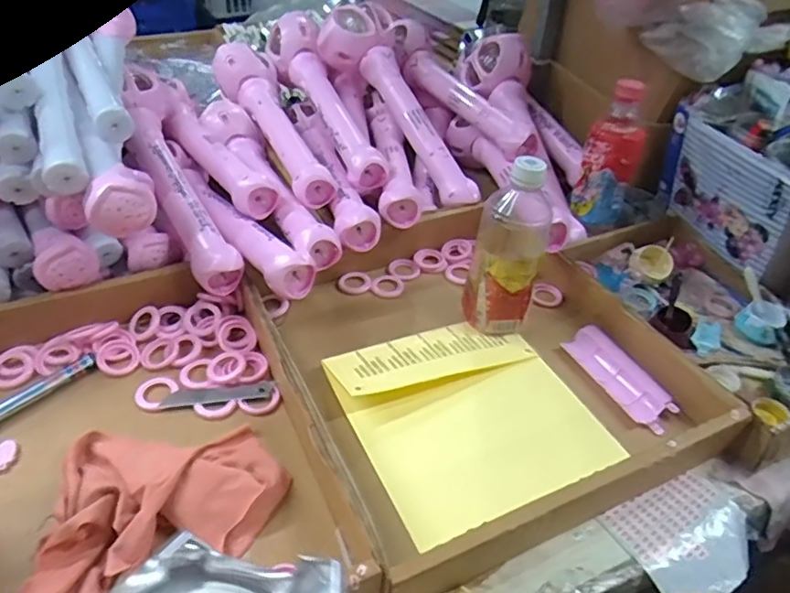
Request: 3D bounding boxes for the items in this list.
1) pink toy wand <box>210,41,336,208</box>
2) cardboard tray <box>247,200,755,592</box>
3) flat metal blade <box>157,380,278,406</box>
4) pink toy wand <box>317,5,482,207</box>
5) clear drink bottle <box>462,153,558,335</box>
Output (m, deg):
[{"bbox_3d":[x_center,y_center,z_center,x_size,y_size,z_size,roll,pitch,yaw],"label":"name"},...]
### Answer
[{"bbox_3d":[-0.151,-0.224,0.741,0.076,0.061,0.312,-16,46,-22],"label":"pink toy wand"},{"bbox_3d":[0.072,0.048,0.579,0.348,0.055,0.370,-16,47,-22],"label":"cardboard tray"},{"bbox_3d":[-0.161,0.089,0.542,0.098,0.004,0.020,-7,45,-13],"label":"flat metal blade"},{"bbox_3d":[0.007,-0.246,0.776,0.065,0.059,0.318,-27,77,-30],"label":"pink toy wand"},{"bbox_3d":[0.112,-0.045,0.590,0.069,0.183,0.056,12,44,6],"label":"clear drink bottle"}]

